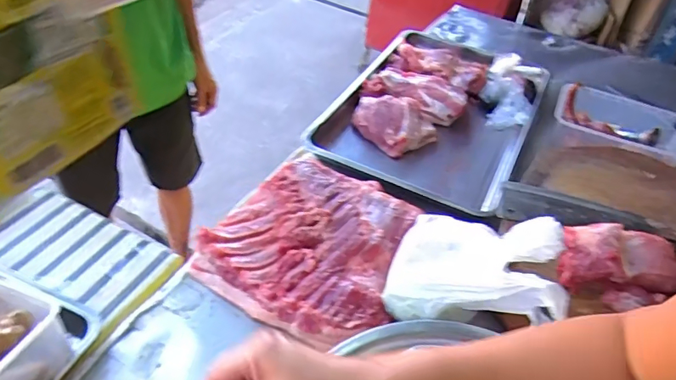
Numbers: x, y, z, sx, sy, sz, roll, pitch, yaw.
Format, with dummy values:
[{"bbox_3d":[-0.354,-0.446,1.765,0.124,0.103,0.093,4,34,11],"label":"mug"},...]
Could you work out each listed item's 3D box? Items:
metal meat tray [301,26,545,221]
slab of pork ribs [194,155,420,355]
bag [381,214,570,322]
[{"bbox_3d":[0.229,-0.200,1.090,0.395,0.061,0.627,22,46,16],"label":"metal meat tray"},{"bbox_3d":[-0.028,0.080,0.777,0.282,0.055,0.295,26,47,19],"label":"slab of pork ribs"},{"bbox_3d":[0.188,0.090,0.661,0.209,0.172,0.186,20,45,14],"label":"bag"}]

